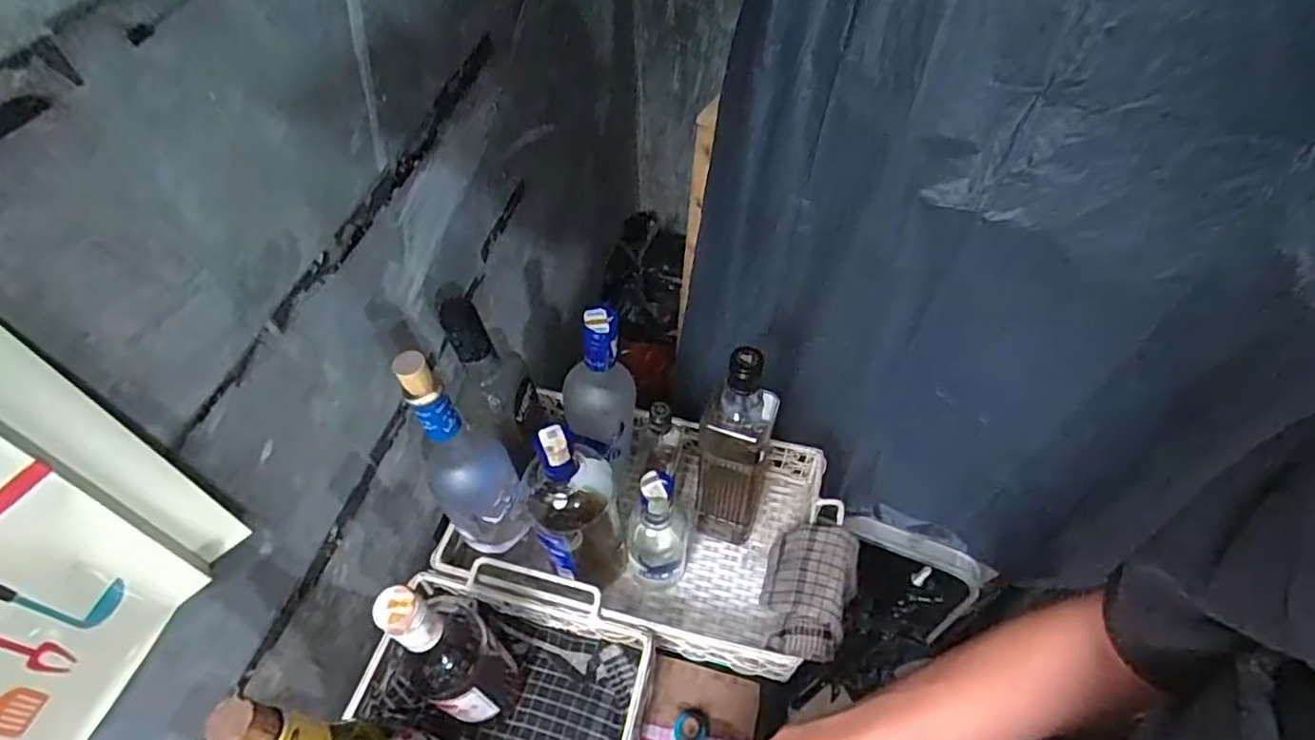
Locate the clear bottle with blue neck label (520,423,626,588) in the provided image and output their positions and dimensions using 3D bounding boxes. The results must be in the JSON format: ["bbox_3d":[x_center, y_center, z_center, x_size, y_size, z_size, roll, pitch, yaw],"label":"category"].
[{"bbox_3d":[-0.080,0.138,0.628,0.080,0.263,0.073,-8,52,-6],"label":"clear bottle with blue neck label"}]

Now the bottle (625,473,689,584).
[{"bbox_3d":[0.002,0.157,0.623,0.057,0.153,0.047,3,52,3],"label":"bottle"}]

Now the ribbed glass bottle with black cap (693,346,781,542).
[{"bbox_3d":[0.080,0.086,0.653,0.069,0.290,0.065,11,53,9],"label":"ribbed glass bottle with black cap"}]

